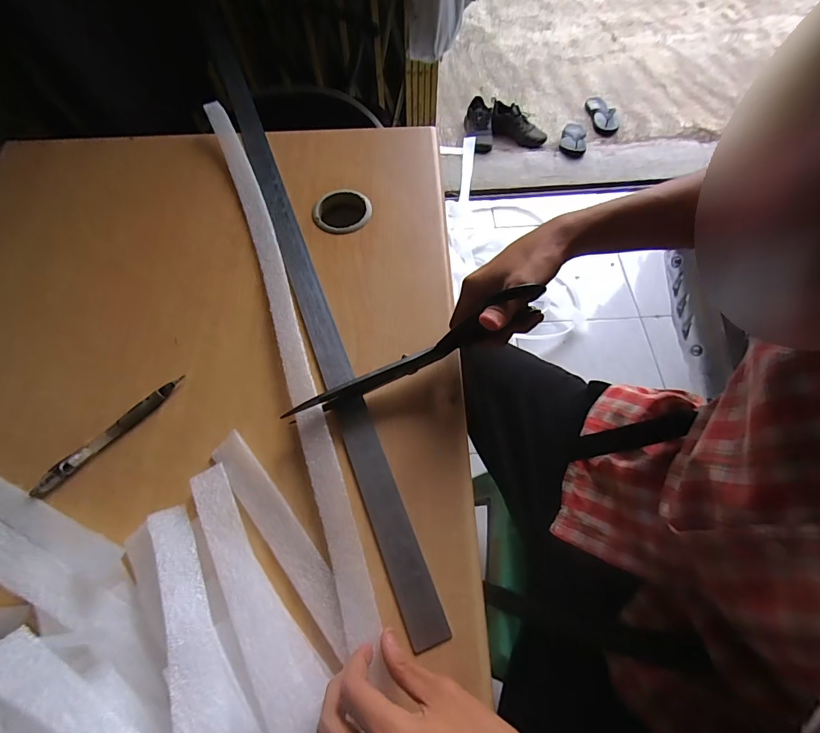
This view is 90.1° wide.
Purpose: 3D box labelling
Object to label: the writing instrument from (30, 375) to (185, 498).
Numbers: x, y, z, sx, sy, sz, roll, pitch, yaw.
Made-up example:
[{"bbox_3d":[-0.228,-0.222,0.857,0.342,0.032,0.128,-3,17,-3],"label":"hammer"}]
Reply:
[{"bbox_3d":[-0.263,0.057,0.360,0.018,0.007,0.140,38,70,17],"label":"writing instrument"}]

